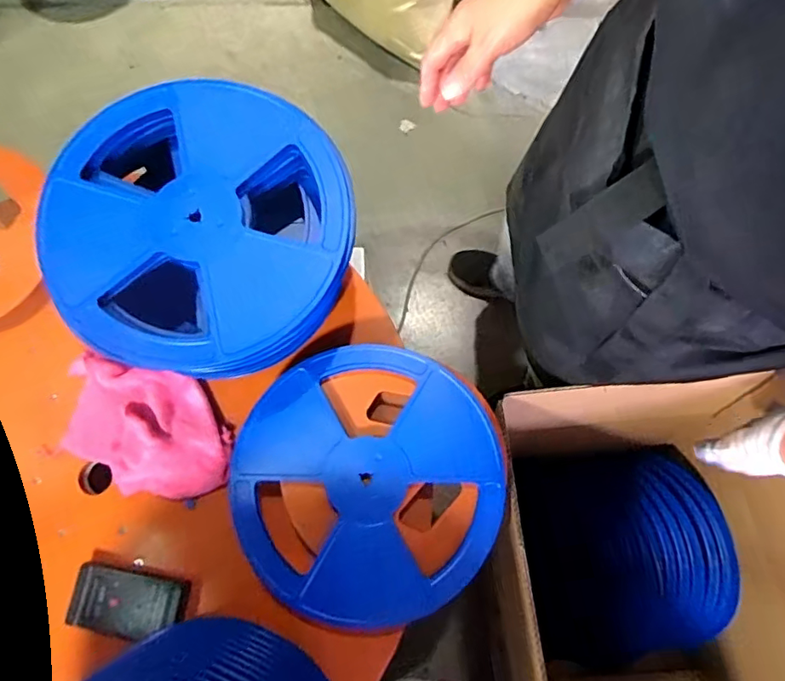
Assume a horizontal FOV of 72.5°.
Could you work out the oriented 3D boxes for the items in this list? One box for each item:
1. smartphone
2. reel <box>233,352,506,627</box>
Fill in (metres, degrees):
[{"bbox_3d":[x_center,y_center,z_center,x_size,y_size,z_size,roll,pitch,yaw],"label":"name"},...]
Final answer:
[{"bbox_3d":[-0.322,0.319,0.652,0.140,0.013,0.070,10,76,4],"label":"smartphone"},{"bbox_3d":[-0.031,0.167,0.655,0.317,0.025,0.317,-11,76,-1],"label":"reel"}]

